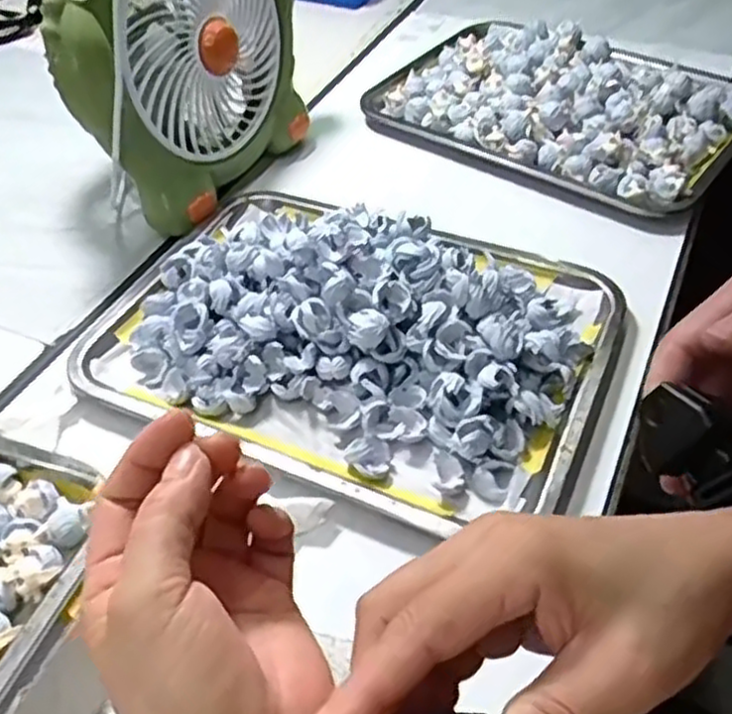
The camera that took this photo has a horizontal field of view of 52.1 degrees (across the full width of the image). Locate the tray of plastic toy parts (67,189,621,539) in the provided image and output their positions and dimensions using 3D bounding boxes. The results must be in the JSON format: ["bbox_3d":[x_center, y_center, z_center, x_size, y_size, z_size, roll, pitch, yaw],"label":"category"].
[{"bbox_3d":[-0.010,-0.030,0.533,0.351,0.073,0.252,18,50,19],"label":"tray of plastic toy parts"}]

